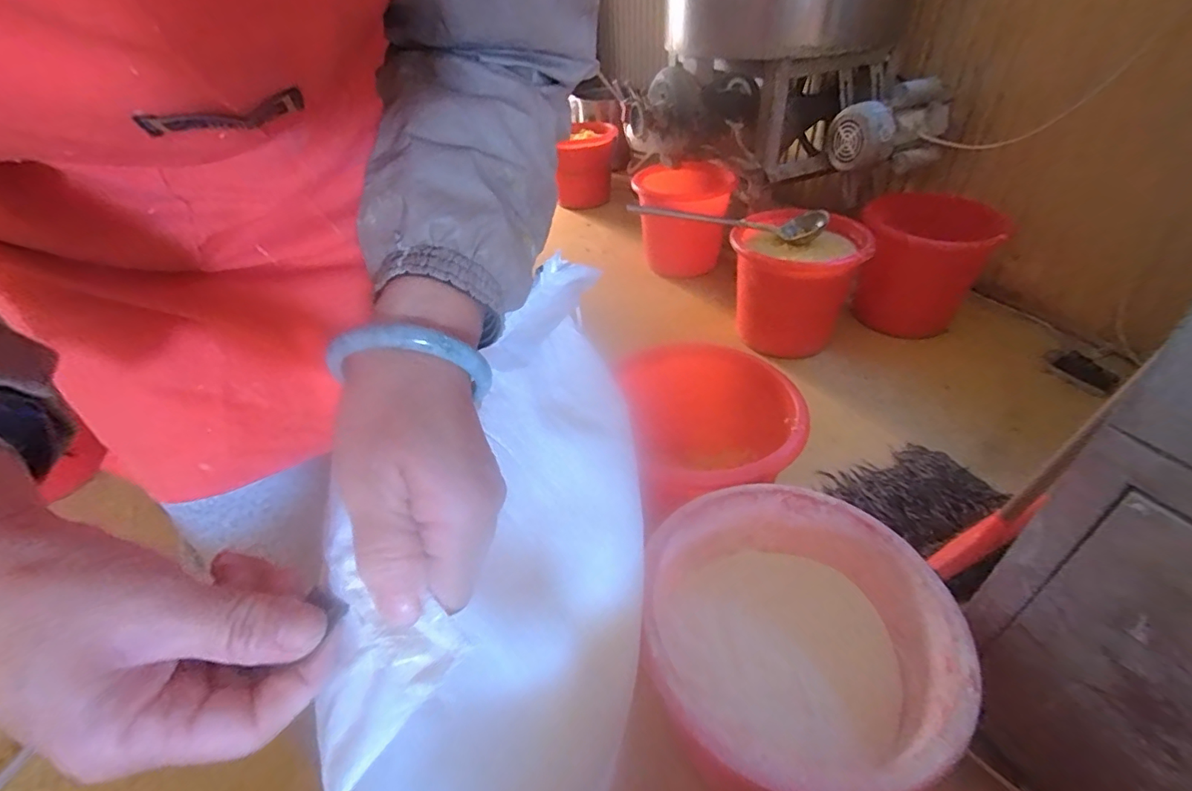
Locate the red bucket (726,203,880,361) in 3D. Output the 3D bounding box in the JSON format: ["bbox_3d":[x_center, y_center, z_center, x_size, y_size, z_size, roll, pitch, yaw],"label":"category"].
[{"bbox_3d":[0.487,-0.294,1.316,0.290,0.241,0.290,-3,40,2],"label":"red bucket"}]

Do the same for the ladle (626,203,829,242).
[{"bbox_3d":[0.318,-0.457,1.347,0.519,0.068,0.085,11,42,17],"label":"ladle"}]

